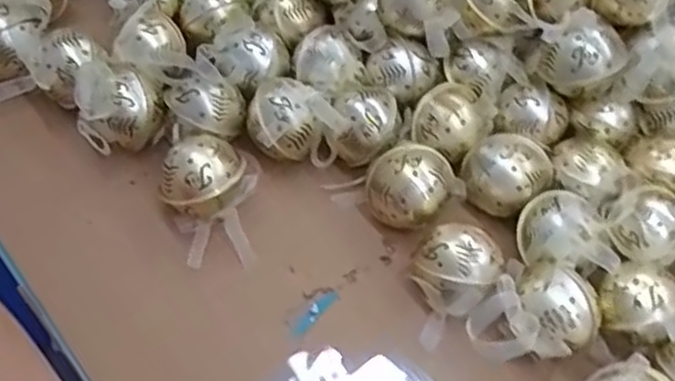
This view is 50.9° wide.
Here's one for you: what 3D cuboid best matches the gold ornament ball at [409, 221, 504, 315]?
[{"bbox_3d":[0.076,0.051,0.461,0.049,0.049,0.048,2,58,-3],"label":"gold ornament ball"}]

